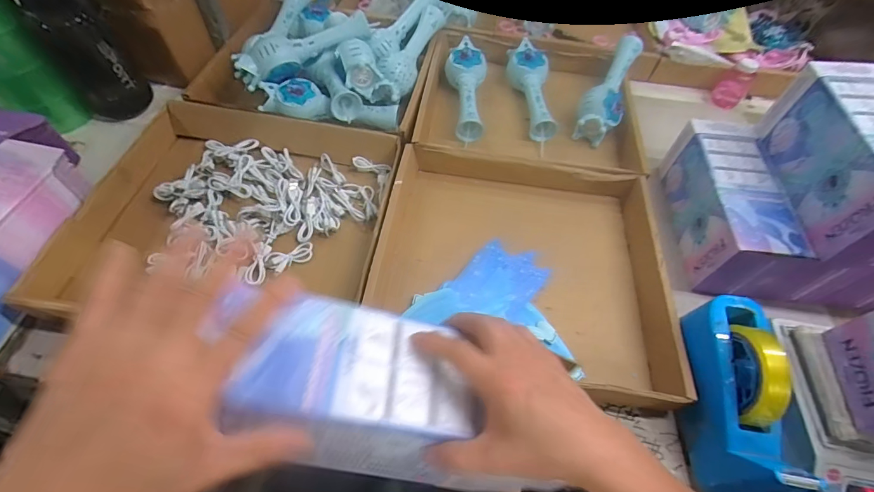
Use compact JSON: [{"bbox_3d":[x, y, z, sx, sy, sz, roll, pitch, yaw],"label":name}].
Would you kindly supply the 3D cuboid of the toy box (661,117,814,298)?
[{"bbox_3d":[0.424,-0.064,0.580,0.095,0.106,0.254,7,57,0],"label":"toy box"}]

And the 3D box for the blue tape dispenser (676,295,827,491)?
[{"bbox_3d":[0.315,0.156,0.403,0.073,0.110,0.214,12,71,3],"label":"blue tape dispenser"}]

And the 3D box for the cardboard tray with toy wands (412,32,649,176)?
[{"bbox_3d":[0.170,-0.270,0.732,0.386,0.090,0.366,9,57,2],"label":"cardboard tray with toy wands"}]

